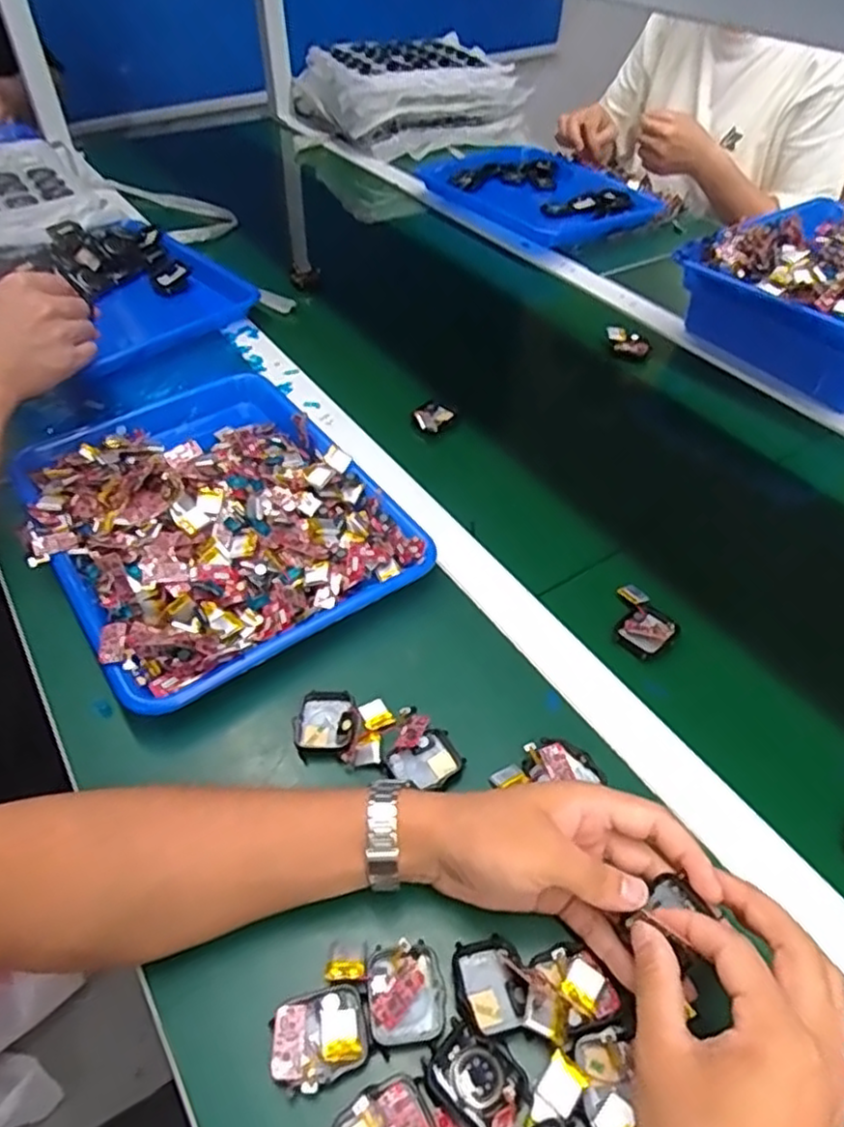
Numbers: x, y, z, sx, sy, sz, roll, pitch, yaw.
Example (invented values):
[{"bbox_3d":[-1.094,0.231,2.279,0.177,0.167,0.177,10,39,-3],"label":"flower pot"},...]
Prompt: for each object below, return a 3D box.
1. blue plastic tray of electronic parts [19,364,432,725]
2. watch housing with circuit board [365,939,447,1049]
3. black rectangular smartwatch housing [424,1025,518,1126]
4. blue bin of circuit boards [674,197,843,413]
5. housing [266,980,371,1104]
[{"bbox_3d":[-0.178,-0.046,0.578,0.246,0.061,0.331,-27,52,-23],"label":"blue plastic tray of electronic parts"},{"bbox_3d":[-0.008,0.218,0.356,0.038,0.006,0.044,-6,47,-5],"label":"watch housing with circuit board"},{"bbox_3d":[0.025,0.241,0.329,0.038,0.007,0.035,35,56,29],"label":"black rectangular smartwatch housing"},{"bbox_3d":[0.491,-0.311,0.788,0.352,0.112,0.253,-28,53,-23],"label":"blue bin of circuit boards"},{"bbox_3d":[-0.051,0.233,0.344,0.046,0.009,0.038,-14,49,-12],"label":"housing"}]

